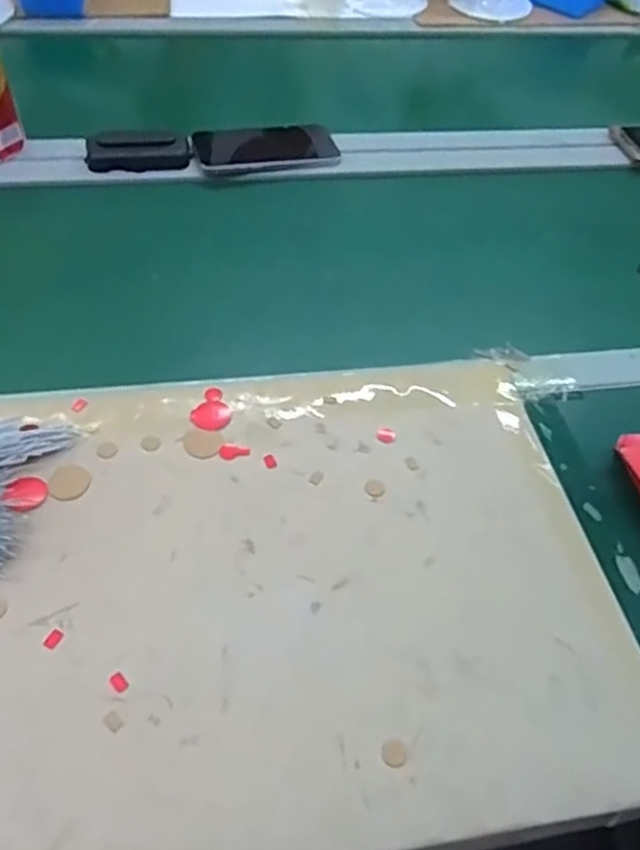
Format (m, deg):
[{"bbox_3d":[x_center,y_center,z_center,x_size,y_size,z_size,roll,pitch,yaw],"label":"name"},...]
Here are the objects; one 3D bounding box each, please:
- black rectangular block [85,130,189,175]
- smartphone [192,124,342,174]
[{"bbox_3d":[-0.191,-0.288,0.735,0.106,0.022,0.047,-7,50,-12],"label":"black rectangular block"},{"bbox_3d":[-0.058,-0.310,0.774,0.158,0.016,0.068,-4,50,-10],"label":"smartphone"}]

